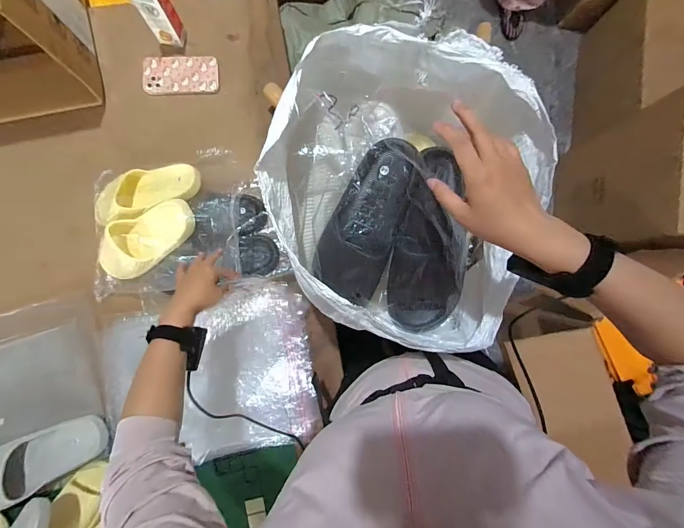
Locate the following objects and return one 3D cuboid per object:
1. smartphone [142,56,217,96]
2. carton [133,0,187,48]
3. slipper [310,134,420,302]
[{"bbox_3d":[-0.355,-0.418,0.706,0.156,0.017,0.086,-5,87,-3],"label":"smartphone"},{"bbox_3d":[-0.374,-0.509,0.653,0.058,0.145,0.046,8,86,-2],"label":"carton"},{"bbox_3d":[0.042,-0.063,0.471,0.102,0.068,0.231,25,86,-1],"label":"slipper"}]

